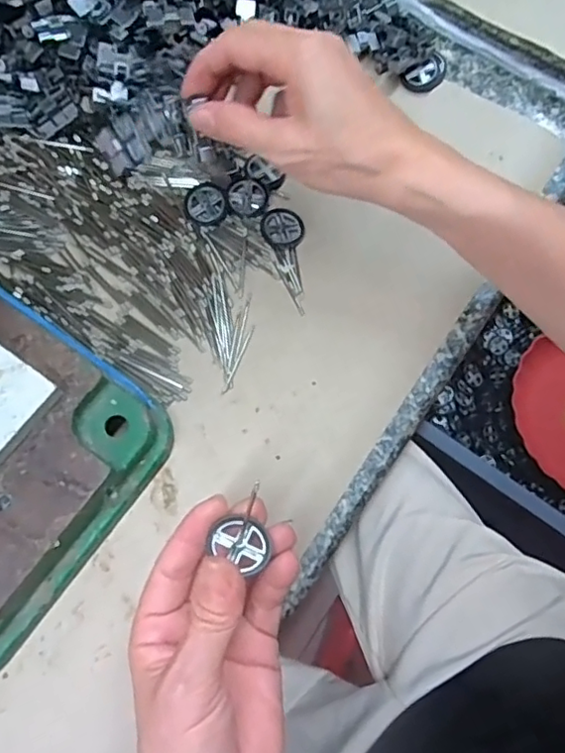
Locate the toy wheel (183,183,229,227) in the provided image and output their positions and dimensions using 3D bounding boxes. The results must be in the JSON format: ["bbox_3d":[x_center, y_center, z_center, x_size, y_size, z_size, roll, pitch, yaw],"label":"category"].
[{"bbox_3d":[-0.049,-0.108,0.374,0.026,0.005,0.028,1,71,-3],"label":"toy wheel"}]

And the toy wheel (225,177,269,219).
[{"bbox_3d":[-0.023,-0.113,0.377,0.025,0.006,0.026,1,71,-3],"label":"toy wheel"}]

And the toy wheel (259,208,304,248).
[{"bbox_3d":[0.000,-0.094,0.374,0.027,0.004,0.027,1,71,-3],"label":"toy wheel"}]

